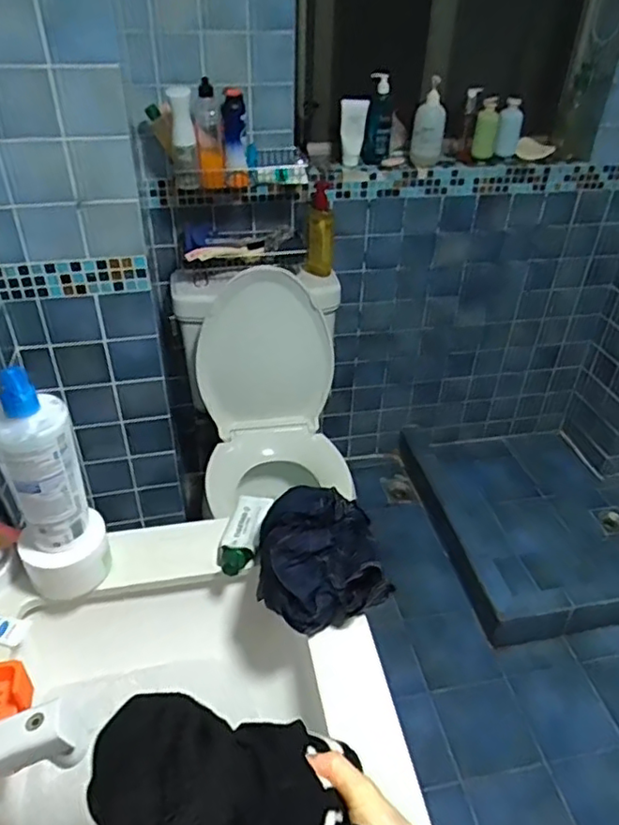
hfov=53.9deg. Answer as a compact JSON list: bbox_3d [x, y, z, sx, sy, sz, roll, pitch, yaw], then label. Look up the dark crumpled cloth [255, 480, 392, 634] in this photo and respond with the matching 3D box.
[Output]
[{"bbox_3d":[0.009,0.152,0.666,0.132,0.078,0.150,-8,39,-12],"label":"dark crumpled cloth"}]

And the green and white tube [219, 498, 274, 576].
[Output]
[{"bbox_3d":[-0.079,0.145,0.734,0.045,0.024,0.131,7,38,6],"label":"green and white tube"}]

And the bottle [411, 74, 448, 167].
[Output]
[{"bbox_3d":[0.302,-0.724,1.537,0.080,0.196,0.065,8,39,8],"label":"bottle"}]

